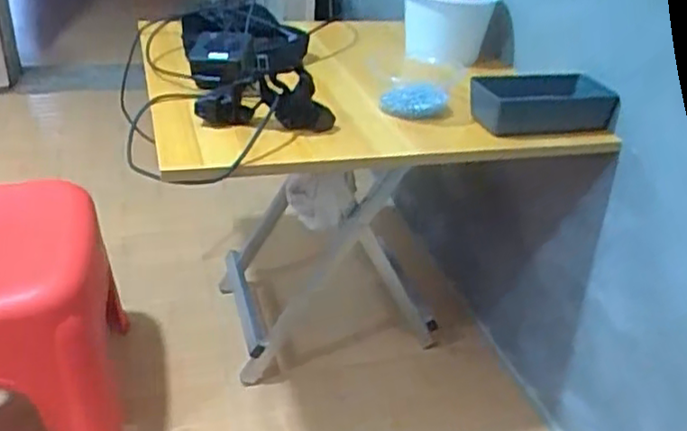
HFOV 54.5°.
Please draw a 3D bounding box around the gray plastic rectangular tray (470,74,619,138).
[{"bbox_3d":[0.263,-0.147,0.888,0.173,0.055,0.096,-5,32,-17],"label":"gray plastic rectangular tray"}]

